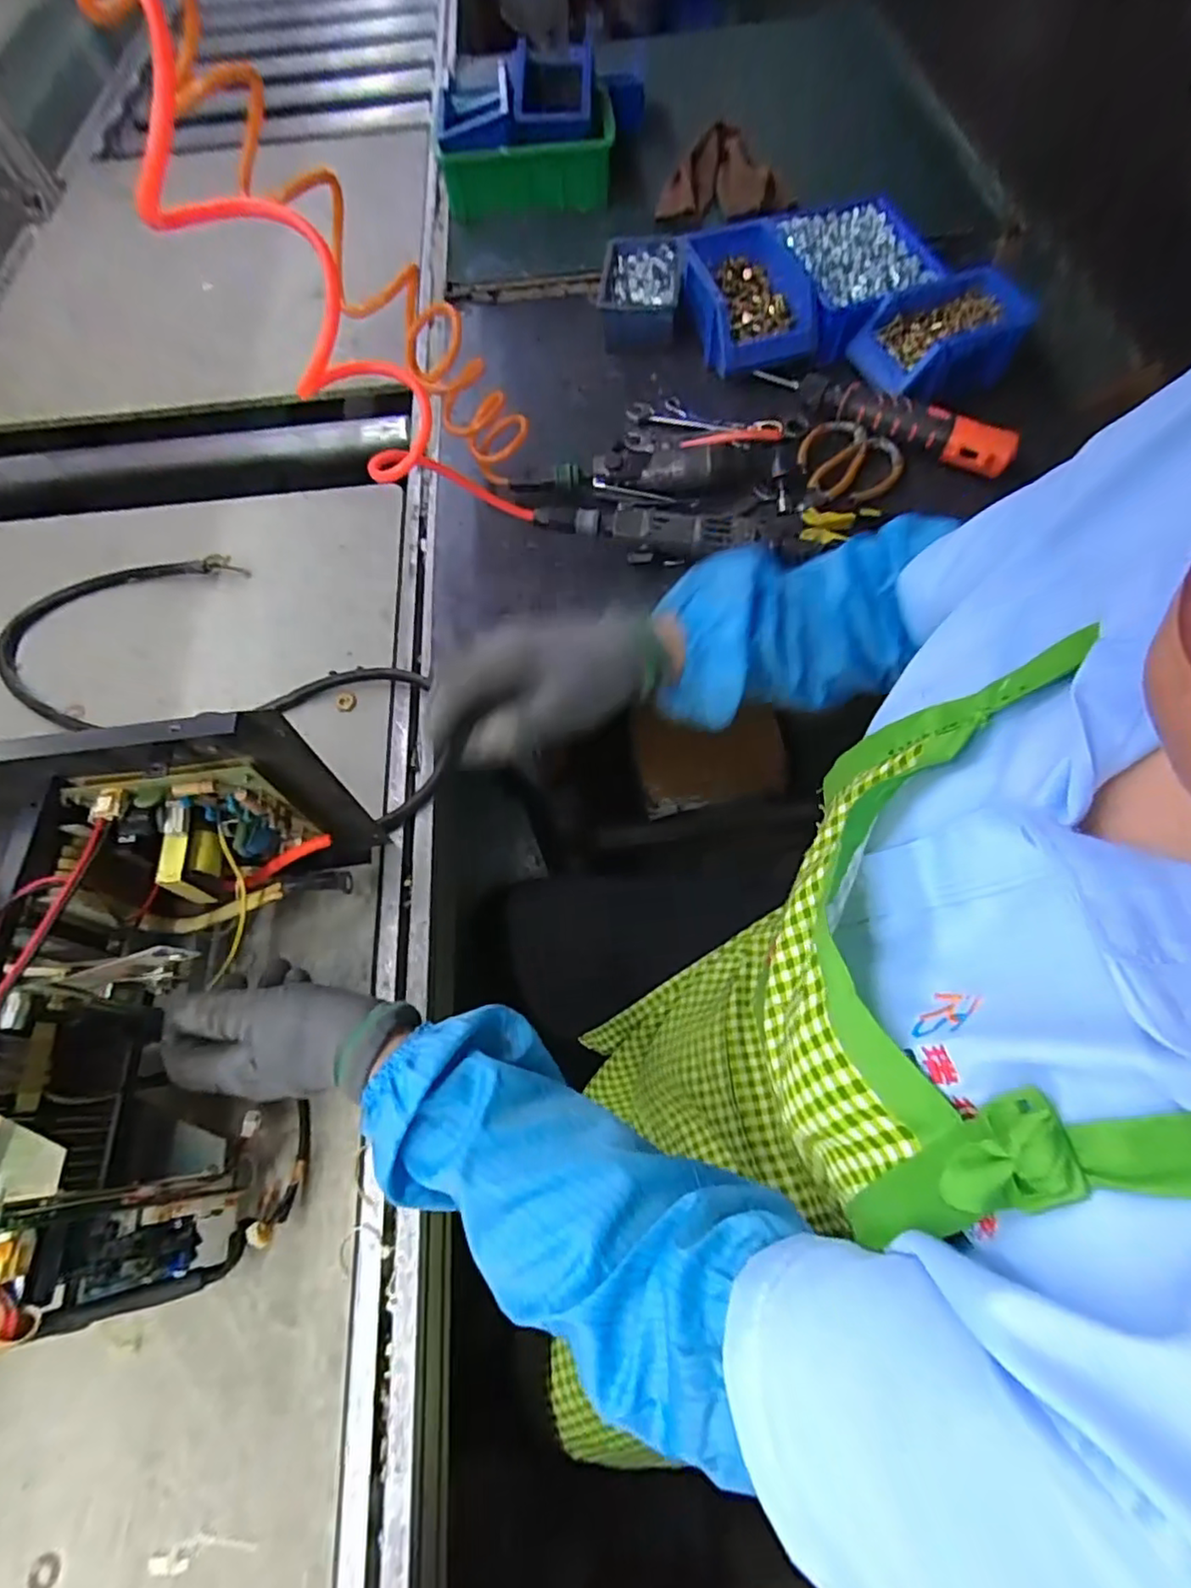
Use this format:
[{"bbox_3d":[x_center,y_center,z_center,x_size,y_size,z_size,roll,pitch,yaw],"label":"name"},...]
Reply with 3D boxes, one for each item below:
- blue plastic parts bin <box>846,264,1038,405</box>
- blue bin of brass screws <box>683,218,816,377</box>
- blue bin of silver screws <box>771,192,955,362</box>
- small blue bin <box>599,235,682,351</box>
[{"bbox_3d":[0.365,-0.493,0.679,0.153,0.066,0.119,-20,65,-7],"label":"blue plastic parts bin"},{"bbox_3d":[0.173,-0.572,0.720,0.132,0.063,0.188,-7,64,-1],"label":"blue bin of brass screws"},{"bbox_3d":[0.300,-0.603,0.723,0.145,0.065,0.196,-13,64,-4],"label":"blue bin of silver screws"},{"bbox_3d":[0.054,-0.614,0.767,0.097,0.060,0.133,1,64,3],"label":"small blue bin"}]

